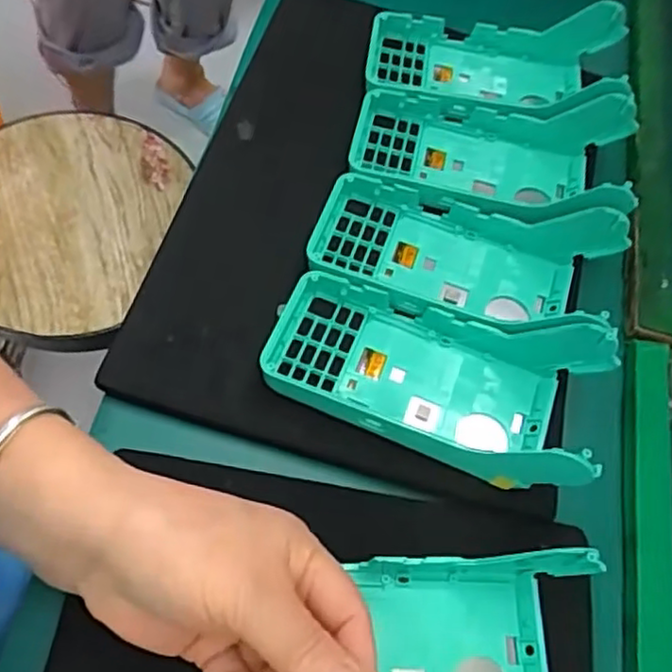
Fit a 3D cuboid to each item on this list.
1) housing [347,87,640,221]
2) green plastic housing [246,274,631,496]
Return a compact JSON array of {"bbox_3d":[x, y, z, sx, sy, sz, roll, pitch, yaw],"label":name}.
[{"bbox_3d":[0.096,-0.121,0.433,0.169,0.051,0.088,20,63,3],"label":"housing"},{"bbox_3d":[0.050,0.016,0.359,0.169,0.047,0.085,21,63,3],"label":"green plastic housing"}]

